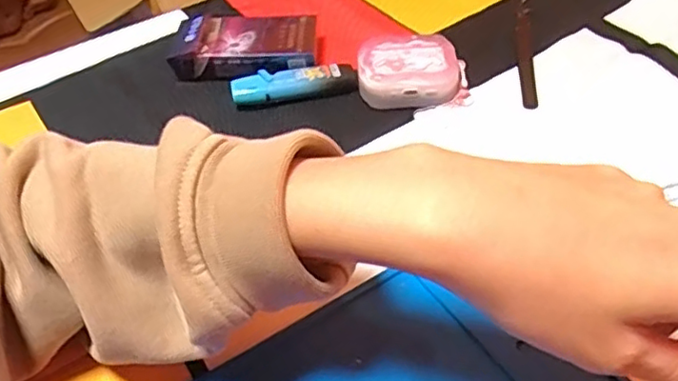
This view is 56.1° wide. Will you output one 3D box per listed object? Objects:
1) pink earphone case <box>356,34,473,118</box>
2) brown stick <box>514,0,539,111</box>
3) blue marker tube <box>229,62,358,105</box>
[{"bbox_3d":[0.049,-0.078,0.425,0.071,0.028,0.047,-6,46,-1],"label":"pink earphone case"},{"bbox_3d":[0.133,-0.106,0.455,0.013,0.013,0.132,4,47,8],"label":"brown stick"},{"bbox_3d":[-0.030,-0.072,0.434,0.083,0.016,0.021,-10,46,-5],"label":"blue marker tube"}]

